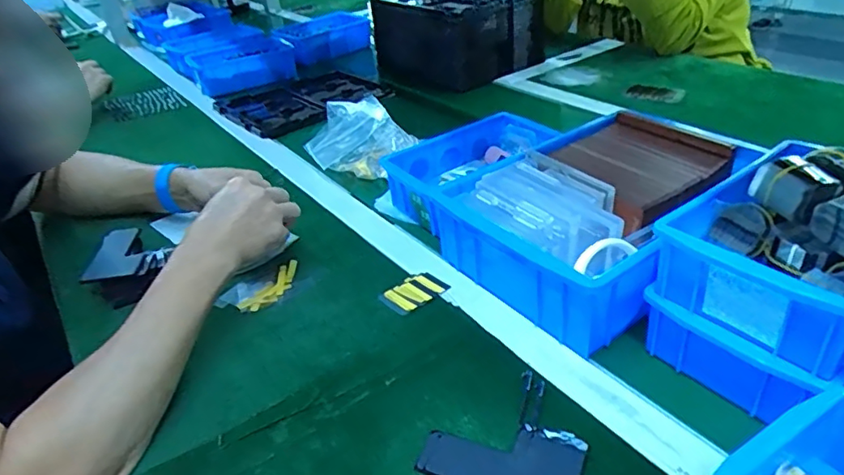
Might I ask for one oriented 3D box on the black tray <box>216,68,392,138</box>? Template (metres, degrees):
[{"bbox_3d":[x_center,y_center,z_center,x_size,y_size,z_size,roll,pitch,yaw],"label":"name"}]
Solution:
[{"bbox_3d":[-0.217,-0.251,1.030,0.254,0.035,0.238,-28,40,-30],"label":"black tray"}]

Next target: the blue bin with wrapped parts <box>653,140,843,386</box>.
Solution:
[{"bbox_3d":[0.269,0.001,0.396,0.171,0.074,0.137,-28,39,-30],"label":"blue bin with wrapped parts"}]

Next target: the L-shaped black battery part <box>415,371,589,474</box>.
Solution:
[{"bbox_3d":[0.062,0.138,0.397,0.102,0.006,0.098,11,37,22],"label":"L-shaped black battery part"}]

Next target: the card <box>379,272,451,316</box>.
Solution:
[{"bbox_3d":[-0.006,0.051,0.541,0.062,0.004,0.040,-26,39,-28],"label":"card"}]

